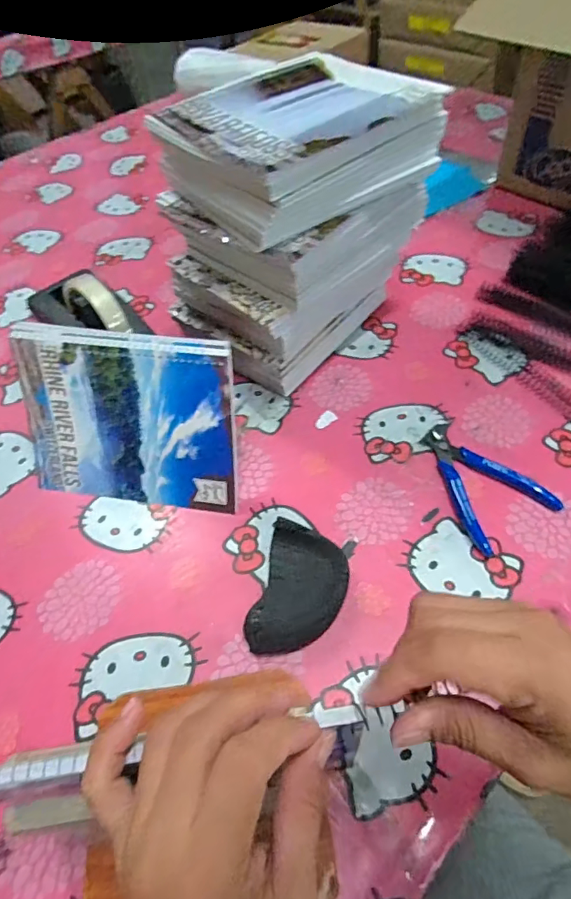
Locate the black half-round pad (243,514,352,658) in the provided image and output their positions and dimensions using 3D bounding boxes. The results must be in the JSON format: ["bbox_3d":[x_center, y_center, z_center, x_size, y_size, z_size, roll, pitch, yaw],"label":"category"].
[{"bbox_3d":[0.011,0.110,0.386,0.065,0.024,0.099,10,54,13],"label":"black half-round pad"}]

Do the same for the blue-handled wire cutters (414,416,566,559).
[{"bbox_3d":[0.177,0.022,0.444,0.084,0.013,0.131,-18,53,-8],"label":"blue-handled wire cutters"}]

